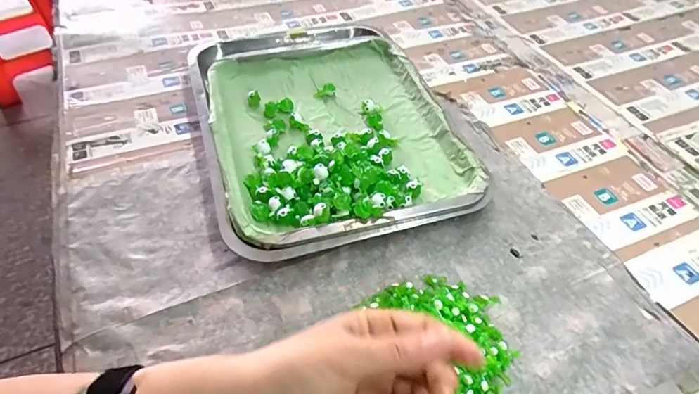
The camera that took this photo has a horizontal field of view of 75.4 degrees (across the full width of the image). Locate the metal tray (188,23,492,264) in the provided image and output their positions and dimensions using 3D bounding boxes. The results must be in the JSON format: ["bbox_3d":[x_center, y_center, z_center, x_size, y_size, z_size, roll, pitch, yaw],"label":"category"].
[{"bbox_3d":[-0.034,-0.092,0.508,0.255,0.036,0.348,-13,50,-14],"label":"metal tray"}]

